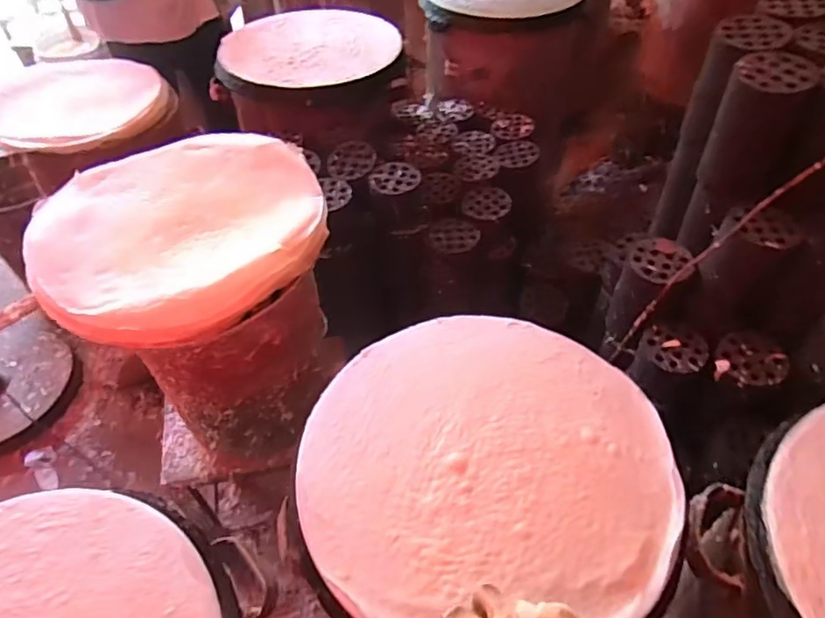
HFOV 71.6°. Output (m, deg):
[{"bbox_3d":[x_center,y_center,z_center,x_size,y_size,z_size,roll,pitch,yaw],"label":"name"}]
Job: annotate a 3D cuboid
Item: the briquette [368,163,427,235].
[{"bbox_3d":[-0.025,-0.213,1.114,0.106,0.102,0.102,-4,49,-2],"label":"briquette"}]

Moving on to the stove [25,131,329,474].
[{"bbox_3d":[-0.306,-0.001,0.916,0.357,0.408,0.354,-1,49,1],"label":"stove"}]

